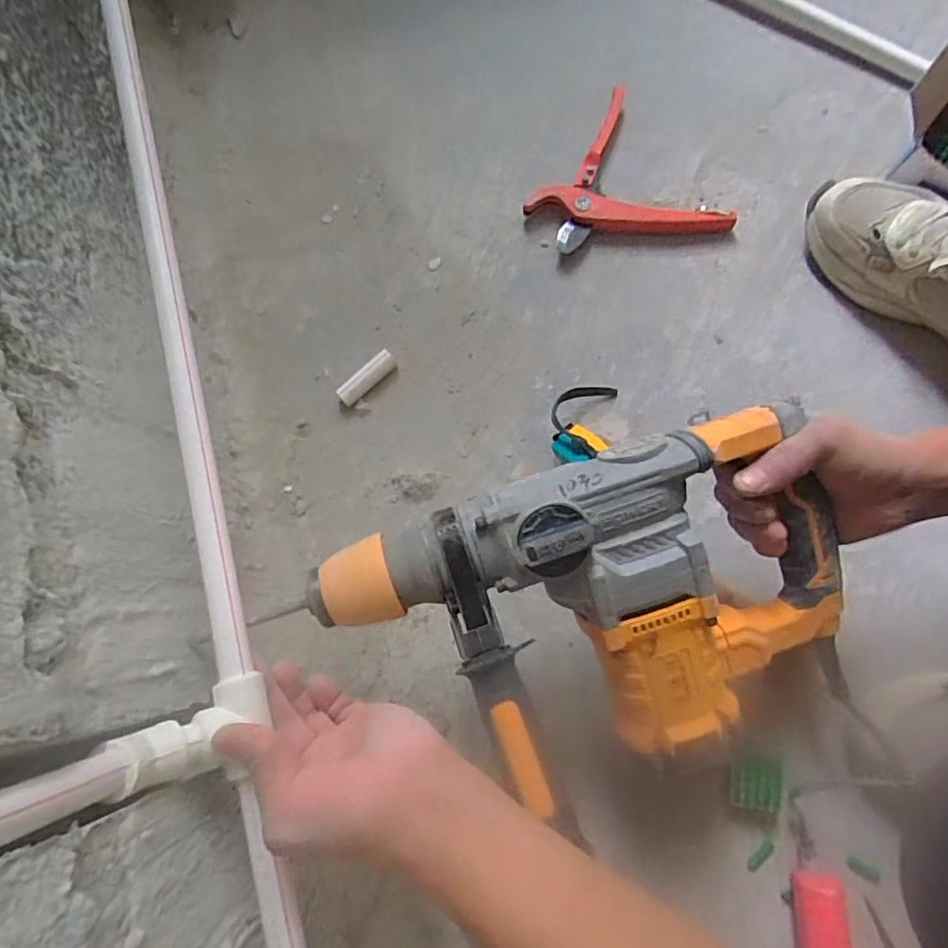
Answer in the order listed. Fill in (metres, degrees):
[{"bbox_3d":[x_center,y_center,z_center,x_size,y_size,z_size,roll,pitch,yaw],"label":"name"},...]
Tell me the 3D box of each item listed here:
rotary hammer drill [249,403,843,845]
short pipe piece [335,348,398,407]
[{"bbox_3d":[0.082,0.092,0.413,0.342,0.104,0.209,-20,98,-5],"label":"rotary hammer drill"},{"bbox_3d":[-0.108,-0.097,0.607,0.066,0.017,0.021,-41,78,-6],"label":"short pipe piece"}]

